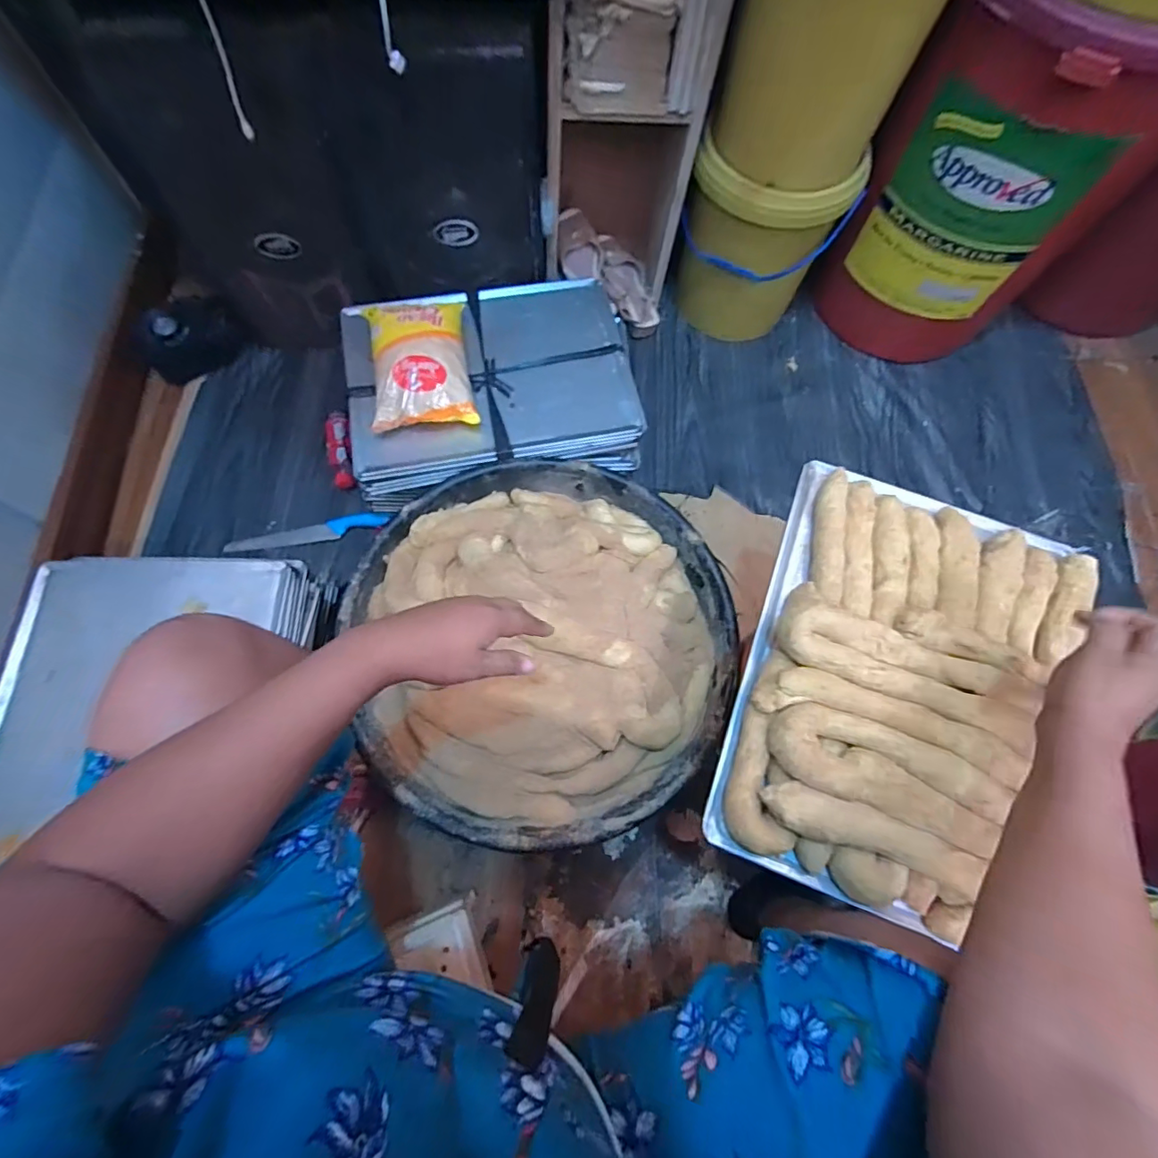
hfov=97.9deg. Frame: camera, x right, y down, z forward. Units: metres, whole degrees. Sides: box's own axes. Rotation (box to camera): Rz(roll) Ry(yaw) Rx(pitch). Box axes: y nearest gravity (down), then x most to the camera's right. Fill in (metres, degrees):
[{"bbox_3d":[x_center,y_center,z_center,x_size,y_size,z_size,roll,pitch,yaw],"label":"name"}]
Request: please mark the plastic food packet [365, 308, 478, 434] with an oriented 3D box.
[{"bbox_3d":[-0.248,-0.338,0.786,0.153,0.048,0.204,-7,85,-12],"label":"plastic food packet"}]

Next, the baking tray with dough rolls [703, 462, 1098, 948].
[{"bbox_3d":[0.339,0.099,0.516,0.303,0.062,0.435,21,69,7],"label":"baking tray with dough rolls"}]

